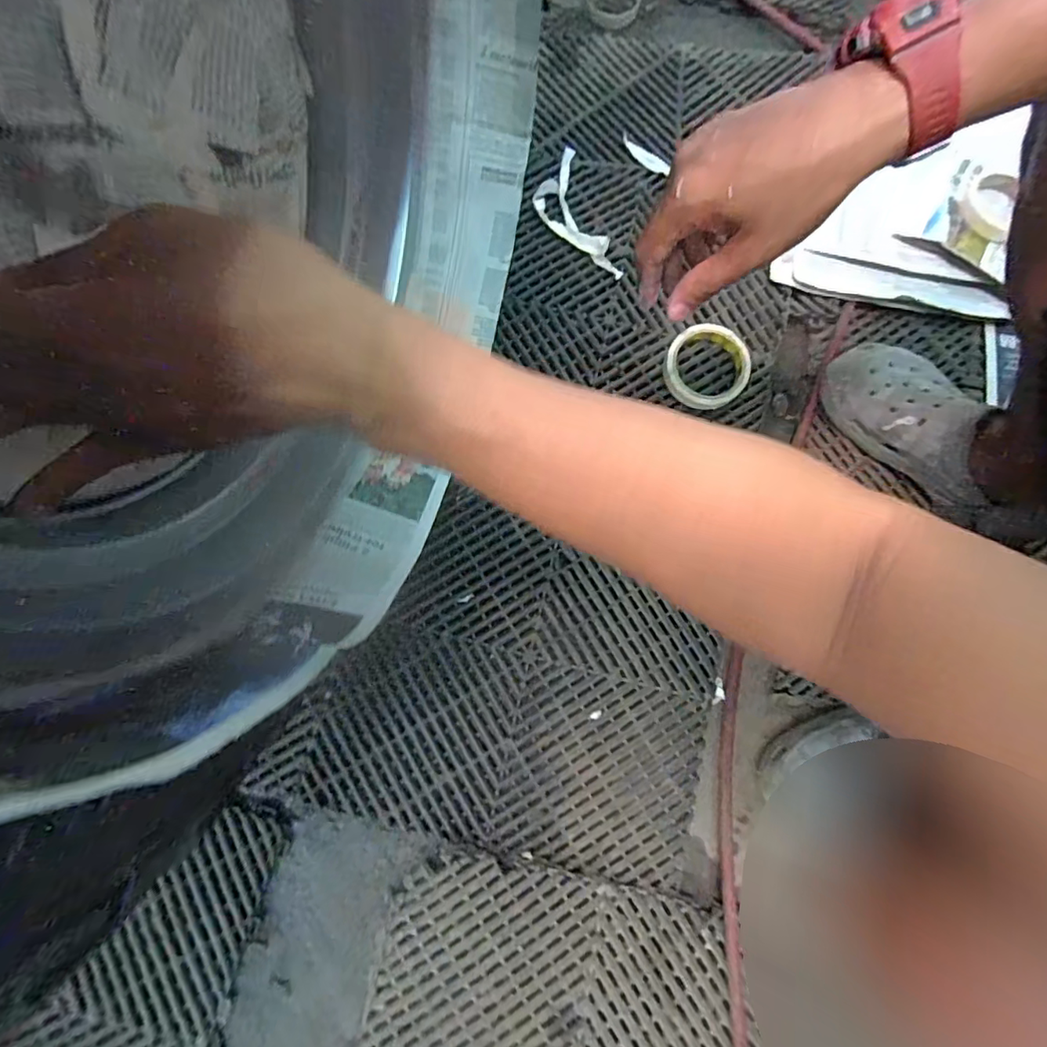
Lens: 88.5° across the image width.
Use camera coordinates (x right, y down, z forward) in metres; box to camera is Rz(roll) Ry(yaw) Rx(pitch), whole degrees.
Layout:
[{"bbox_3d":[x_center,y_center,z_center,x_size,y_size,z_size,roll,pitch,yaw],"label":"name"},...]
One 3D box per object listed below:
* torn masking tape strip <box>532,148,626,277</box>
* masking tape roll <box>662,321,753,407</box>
[{"bbox_3d":[0.060,-0.372,0.651,0.070,0.027,0.181,-21,79,-4],"label":"torn masking tape strip"},{"bbox_3d":[0.212,-0.179,0.621,0.094,0.031,0.092,0,79,0],"label":"masking tape roll"}]

